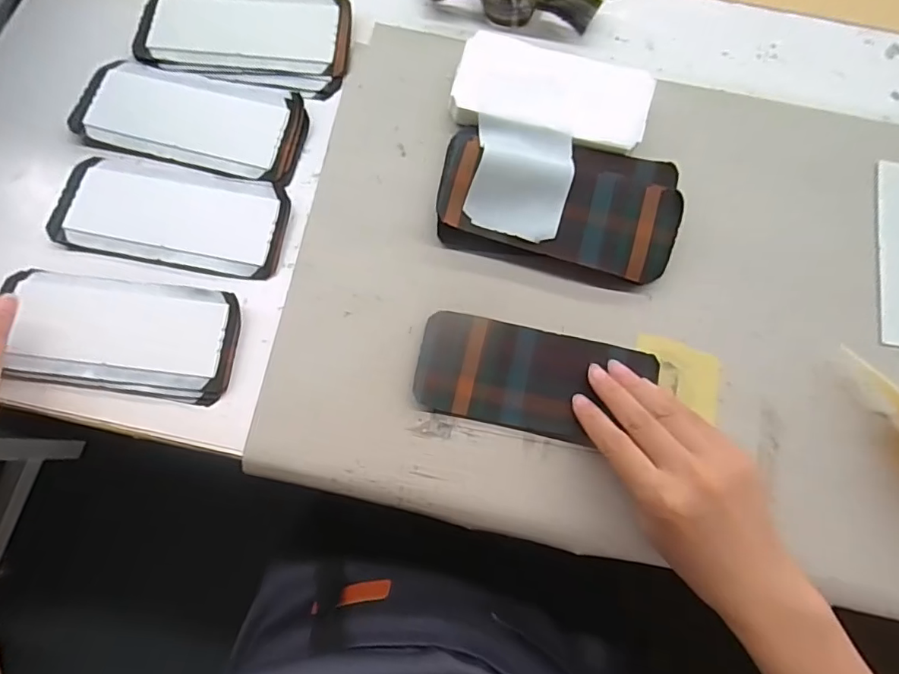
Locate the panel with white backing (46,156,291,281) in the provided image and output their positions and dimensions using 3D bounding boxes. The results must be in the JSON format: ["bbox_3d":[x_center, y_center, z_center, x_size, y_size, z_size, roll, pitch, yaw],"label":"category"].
[{"bbox_3d":[-0.205,-0.090,0.385,0.164,0.011,0.074,9,78,1],"label":"panel with white backing"}]

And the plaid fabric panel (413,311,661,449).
[{"bbox_3d":[0.059,0.030,0.364,0.160,0.009,0.073,13,79,2],"label":"plaid fabric panel"}]

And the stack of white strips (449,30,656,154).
[{"bbox_3d":[0.079,-0.188,0.402,0.146,0.018,0.073,16,79,3],"label":"stack of white strips"}]

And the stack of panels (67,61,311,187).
[{"bbox_3d":[-0.199,-0.169,0.404,0.171,0.010,0.076,12,79,2],"label":"stack of panels"}]

